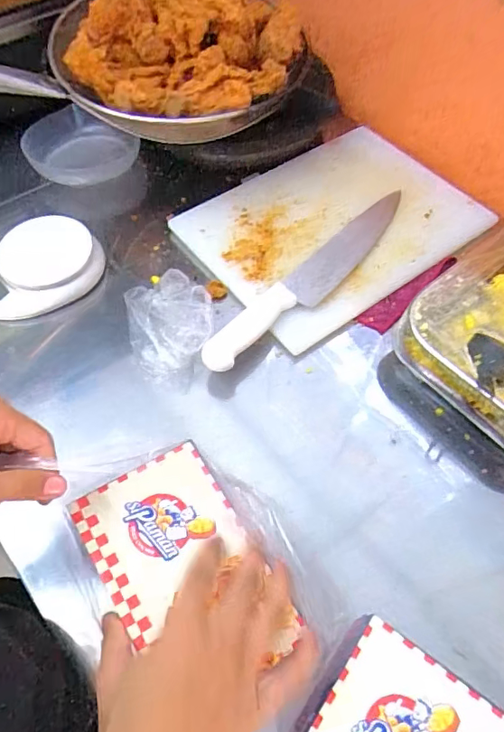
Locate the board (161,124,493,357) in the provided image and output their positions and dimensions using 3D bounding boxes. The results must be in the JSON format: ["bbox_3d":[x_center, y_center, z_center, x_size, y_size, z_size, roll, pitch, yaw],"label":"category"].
[{"bbox_3d":[0.105,-0.181,0.645,0.338,0.025,0.253,-33,64,-19],"label":"board"}]

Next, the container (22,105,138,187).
[{"bbox_3d":[-0.243,-0.314,0.721,0.160,0.057,0.112,-2,58,-2],"label":"container"}]

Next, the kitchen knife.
[{"bbox_3d":[0.073,-0.108,0.576,0.338,0.020,0.053,-39,66,-22],"label":"kitchen knife"}]

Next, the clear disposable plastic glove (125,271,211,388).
[{"bbox_3d":[-0.090,-0.047,0.554,0.089,0.062,0.104,-9,59,-6],"label":"clear disposable plastic glove"}]

